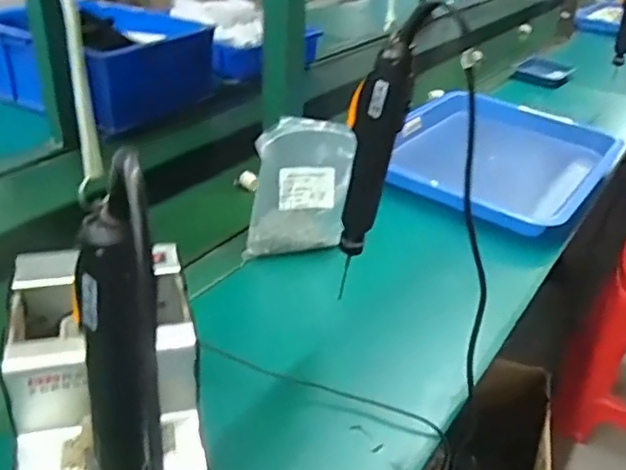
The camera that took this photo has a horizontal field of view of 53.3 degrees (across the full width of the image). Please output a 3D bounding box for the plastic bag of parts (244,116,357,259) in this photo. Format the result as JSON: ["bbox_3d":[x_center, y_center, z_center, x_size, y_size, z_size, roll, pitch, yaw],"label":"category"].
[{"bbox_3d":[-0.014,-0.055,0.774,0.116,0.171,0.021,5,13,-12],"label":"plastic bag of parts"}]

